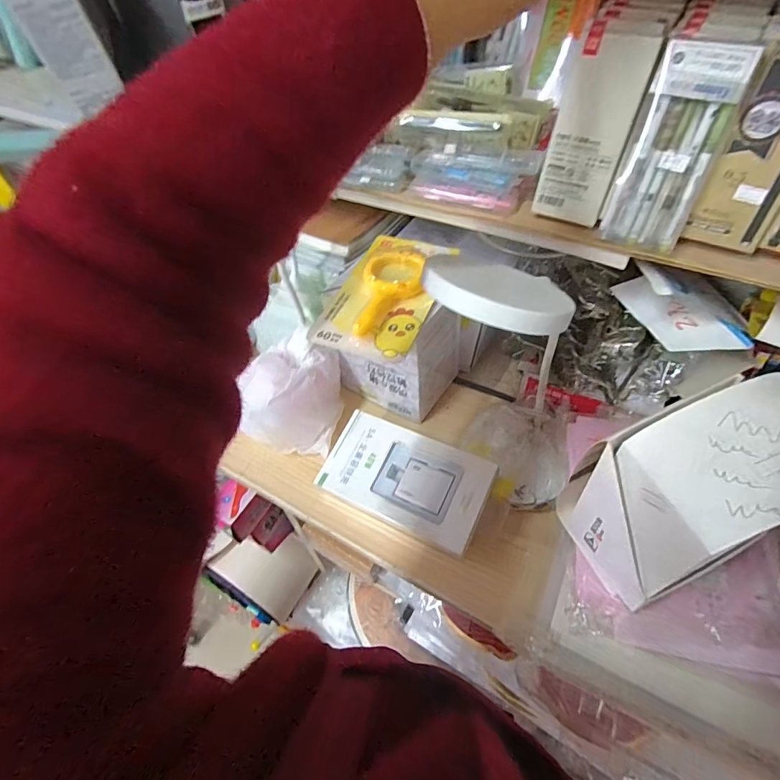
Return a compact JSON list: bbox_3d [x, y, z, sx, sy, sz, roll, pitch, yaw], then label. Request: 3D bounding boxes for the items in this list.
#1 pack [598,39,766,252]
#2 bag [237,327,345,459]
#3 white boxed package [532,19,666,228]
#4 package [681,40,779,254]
[{"bbox_3d":[0.244,-0.204,0.377,0.065,0.154,0.020,24,37,22],"label":"pack"},{"bbox_3d":[-0.116,0.004,0.534,0.096,0.092,0.125,10,54,13],"label":"bag"},{"bbox_3d":[0.186,-0.238,0.400,0.066,0.155,0.019,25,37,23],"label":"white boxed package"},{"bbox_3d":[0.310,-0.195,0.360,0.064,0.145,0.010,23,31,22],"label":"package"}]

